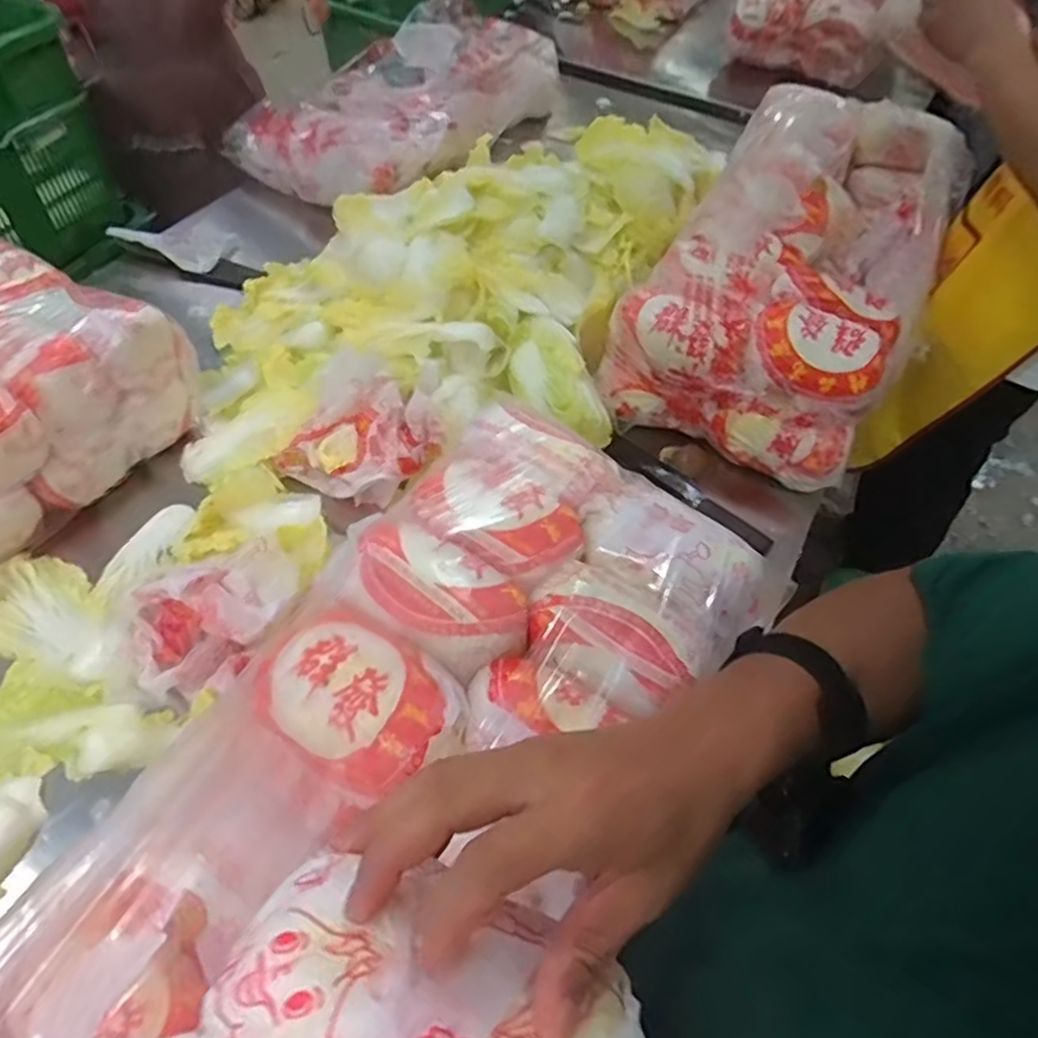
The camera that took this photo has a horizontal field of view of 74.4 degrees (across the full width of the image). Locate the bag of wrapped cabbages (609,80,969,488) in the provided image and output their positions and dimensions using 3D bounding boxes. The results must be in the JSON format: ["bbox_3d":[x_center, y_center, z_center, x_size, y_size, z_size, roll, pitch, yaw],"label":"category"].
[{"bbox_3d":[0.388,-0.355,0.934,0.326,0.195,0.612,25,56,15],"label":"bag of wrapped cabbages"}]

